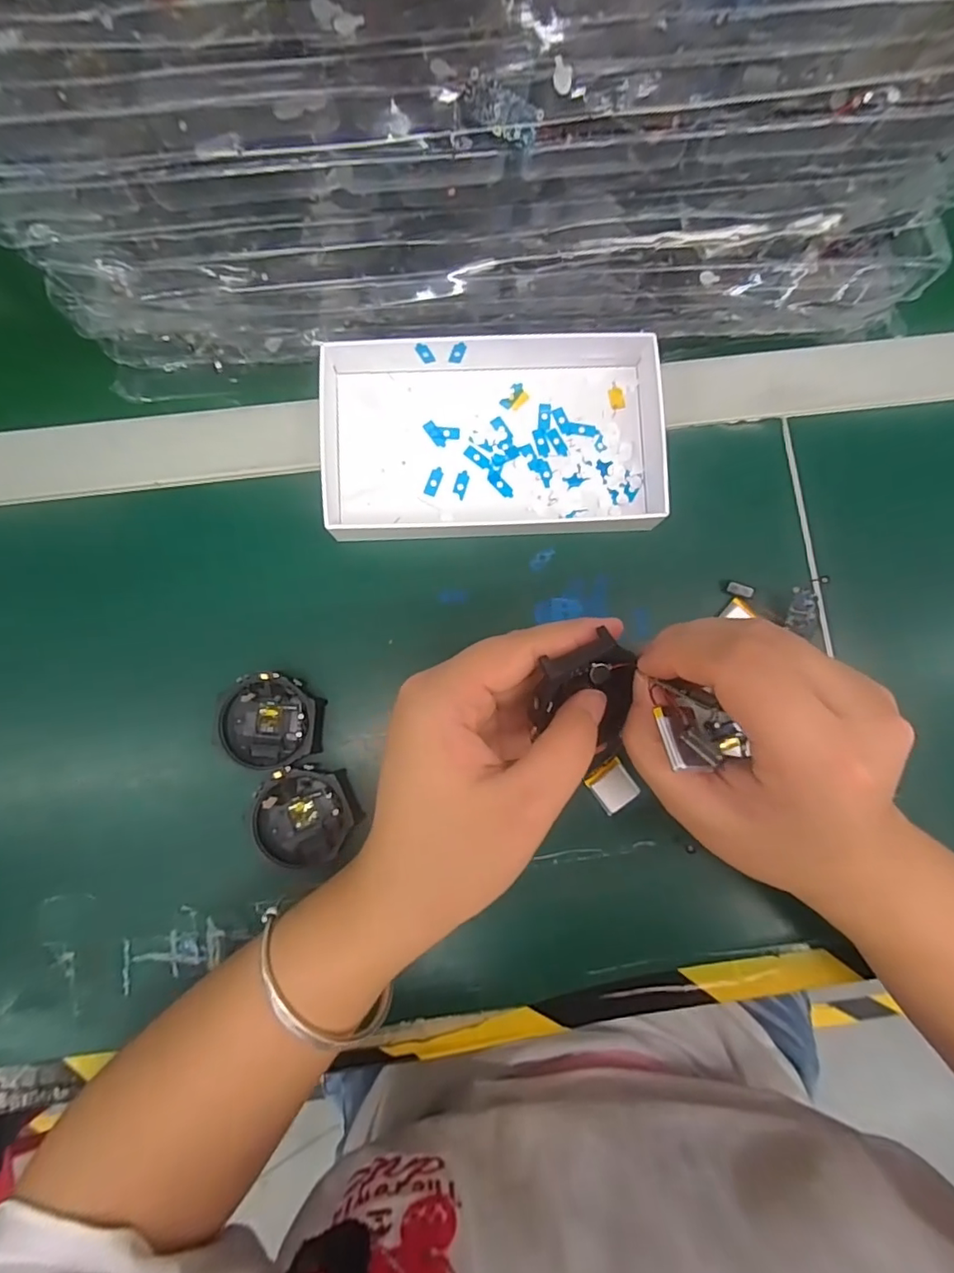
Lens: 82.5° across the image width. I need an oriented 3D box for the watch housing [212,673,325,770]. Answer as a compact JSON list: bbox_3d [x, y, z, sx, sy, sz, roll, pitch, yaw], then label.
[{"bbox_3d":[-0.106,0.043,0.277,0.052,0.010,0.046,-3,83,-2],"label":"watch housing"}]

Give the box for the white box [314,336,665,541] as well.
[{"bbox_3d":[0.009,-0.110,0.293,0.177,0.030,0.114,-1,80,-1],"label":"white box"}]

